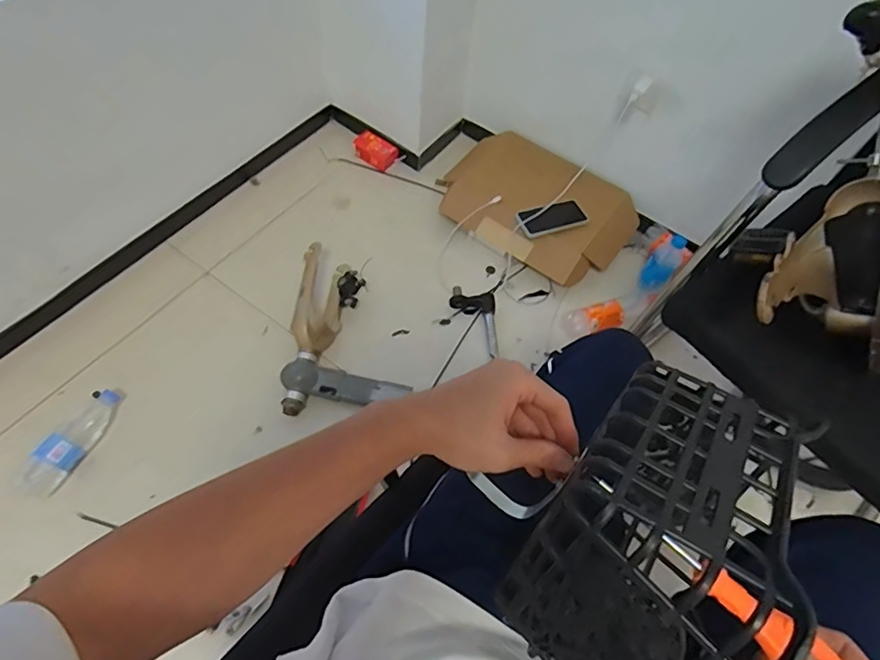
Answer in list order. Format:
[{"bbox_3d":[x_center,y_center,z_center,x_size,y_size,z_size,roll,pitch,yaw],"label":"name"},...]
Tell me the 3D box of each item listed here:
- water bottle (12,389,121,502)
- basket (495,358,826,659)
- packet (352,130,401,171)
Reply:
[{"bbox_3d":[-0.672,0.197,0.993,0.055,0.071,0.218,21,61,9],"label":"water bottle"},{"bbox_3d":[0.141,0.151,0.375,0.145,0.175,0.197,25,39,18],"label":"basket"},{"bbox_3d":[-0.173,-0.478,1.454,0.122,0.042,0.073,33,63,15],"label":"packet"}]

